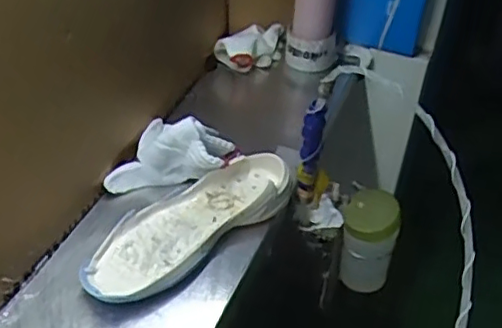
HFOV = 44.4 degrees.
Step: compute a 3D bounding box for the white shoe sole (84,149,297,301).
[{"bbox_3d":[-0.068,0.066,0.714,0.273,0.031,0.092,-28,49,-31],"label":"white shoe sole"}]

